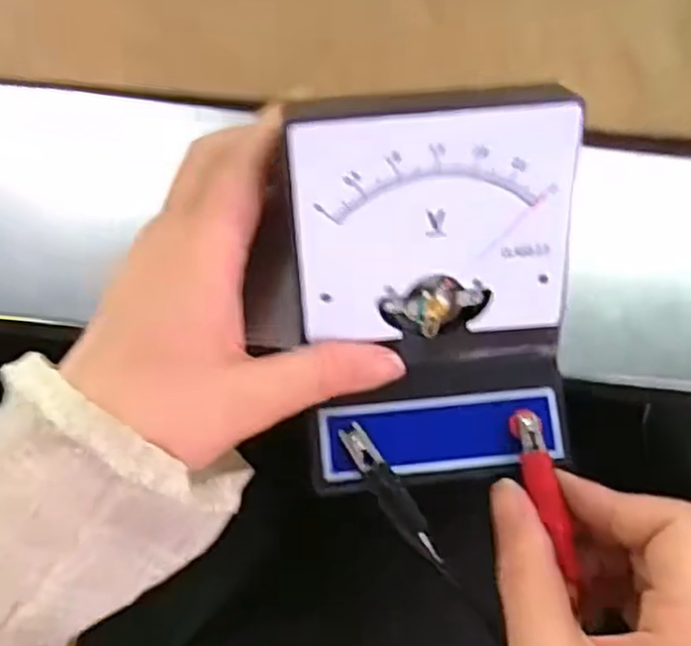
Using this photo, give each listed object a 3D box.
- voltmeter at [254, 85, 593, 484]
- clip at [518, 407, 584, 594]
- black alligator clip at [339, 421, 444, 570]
[{"bbox_3d":[0.028,-0.006,0.251,0.105,0.092,0.108,-5,72,-3],"label":"voltmeter"},{"bbox_3d":[0.072,0.063,0.258,0.012,0.005,0.060,-15,82,-6],"label":"clip"},{"bbox_3d":[0.017,0.061,0.257,0.010,0.005,0.057,-34,89,-12],"label":"black alligator clip"}]

